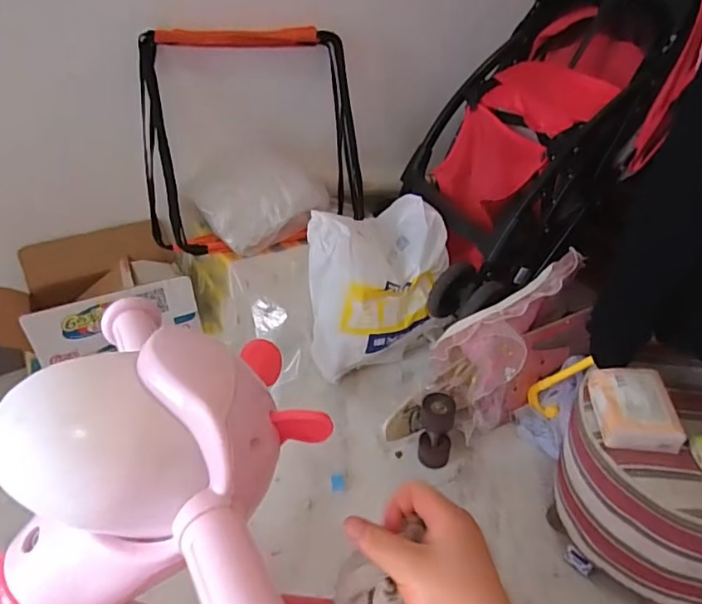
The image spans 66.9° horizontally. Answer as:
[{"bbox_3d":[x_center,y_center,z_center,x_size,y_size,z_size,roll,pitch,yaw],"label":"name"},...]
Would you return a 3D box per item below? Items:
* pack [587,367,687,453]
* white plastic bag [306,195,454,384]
[{"bbox_3d":[0.370,0.138,0.697,0.088,0.047,0.123,1,38,5],"label":"pack"},{"bbox_3d":[0.058,-0.022,1.096,0.201,0.326,0.276,27,47,33],"label":"white plastic bag"}]

